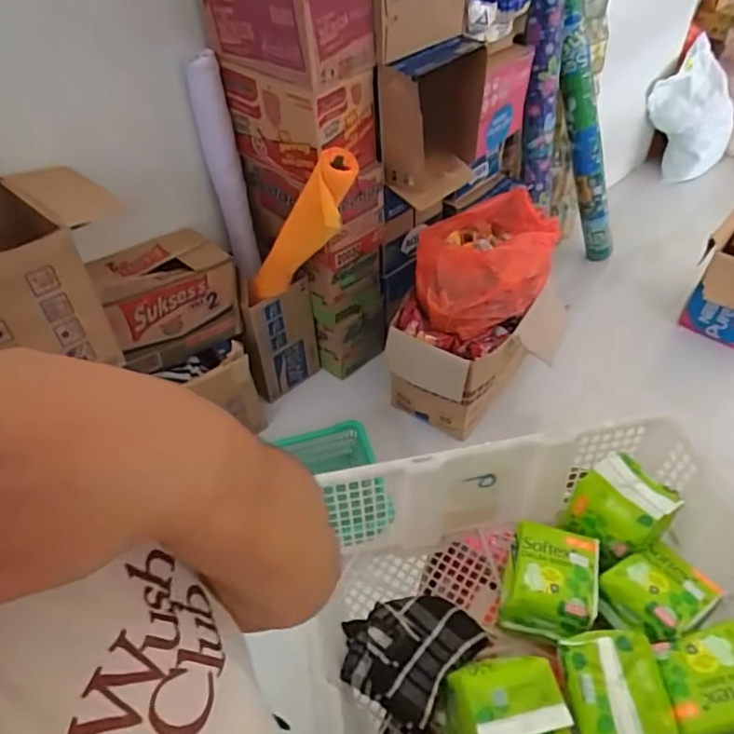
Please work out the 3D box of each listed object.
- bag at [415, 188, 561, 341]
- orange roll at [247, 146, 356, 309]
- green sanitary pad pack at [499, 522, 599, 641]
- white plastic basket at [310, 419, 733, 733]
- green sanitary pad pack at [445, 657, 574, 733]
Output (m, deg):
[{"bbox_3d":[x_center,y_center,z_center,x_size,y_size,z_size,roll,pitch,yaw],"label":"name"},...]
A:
[{"bbox_3d":[0.335,-0.299,1.592,0.421,0.190,0.291,-23,49,-19],"label":"bag"},{"bbox_3d":[-0.170,-0.327,1.453,0.116,0.530,0.097,40,52,-7],"label":"orange roll"},{"bbox_3d":[0.212,0.252,0.662,0.095,0.070,0.114,12,48,14],"label":"green sanitary pad pack"},{"bbox_3d":[0.182,0.272,0.607,0.447,0.165,0.345,-9,46,-6],"label":"white plastic basket"},{"bbox_3d":[0.134,0.348,0.559,0.101,0.099,0.090,-10,46,-6],"label":"green sanitary pad pack"}]

